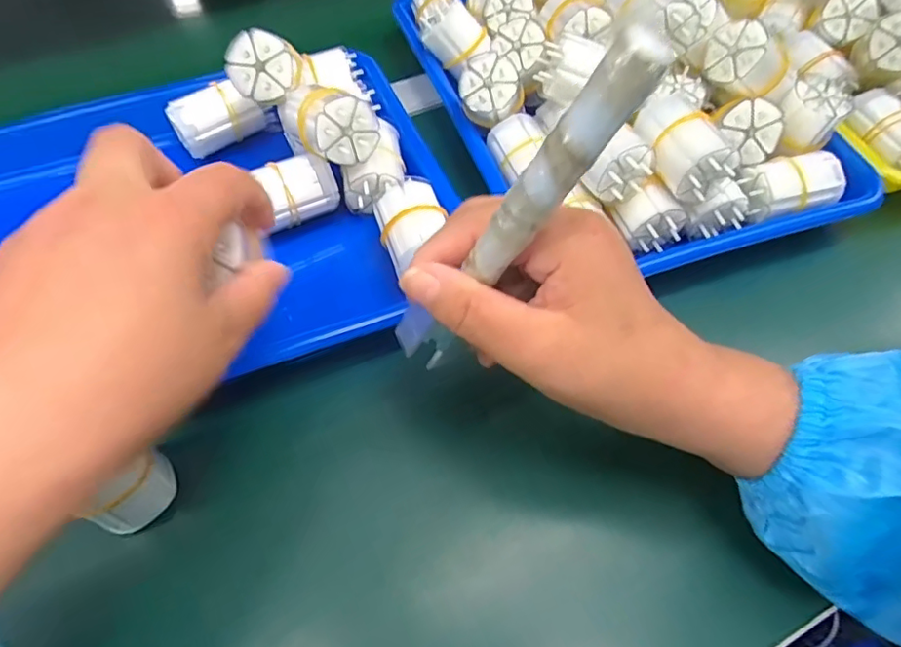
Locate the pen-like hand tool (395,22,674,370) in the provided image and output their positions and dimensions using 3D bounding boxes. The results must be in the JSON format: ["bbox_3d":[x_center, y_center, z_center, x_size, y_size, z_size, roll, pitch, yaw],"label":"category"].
[{"bbox_3d":[0.020,-0.032,0.199,0.018,0.145,0.014,5,51,-33],"label":"pen-like hand tool"}]

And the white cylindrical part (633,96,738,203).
[{"bbox_3d":[0.134,-0.105,0.333,0.036,0.030,0.062,-10,57,-8],"label":"white cylindrical part"}]

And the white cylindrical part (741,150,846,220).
[{"bbox_3d":[0.217,-0.088,0.363,0.061,0.027,0.032,-10,57,-8],"label":"white cylindrical part"}]

